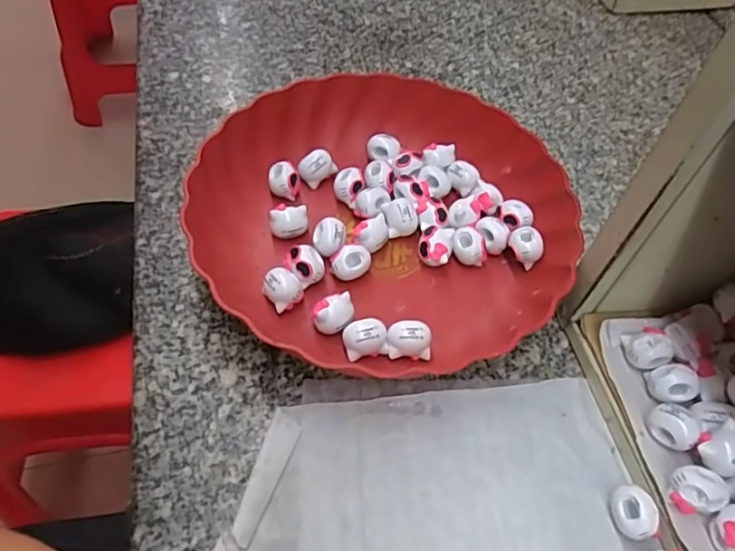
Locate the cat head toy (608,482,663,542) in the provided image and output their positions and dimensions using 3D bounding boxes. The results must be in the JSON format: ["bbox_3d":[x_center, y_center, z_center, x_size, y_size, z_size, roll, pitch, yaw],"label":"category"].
[{"bbox_3d":[0.135,0.121,0.290,0.020,0.016,0.026,-25,59,-22],"label":"cat head toy"}]

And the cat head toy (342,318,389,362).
[{"bbox_3d":[-0.001,0.039,0.335,0.025,0.022,0.018,-14,56,-15],"label":"cat head toy"}]

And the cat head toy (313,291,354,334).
[{"bbox_3d":[-0.021,0.024,0.345,0.023,0.020,0.021,4,53,-3],"label":"cat head toy"}]

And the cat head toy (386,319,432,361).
[{"bbox_3d":[0.025,0.039,0.335,0.026,0.023,0.017,10,53,2],"label":"cat head toy"}]

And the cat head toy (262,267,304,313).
[{"bbox_3d":[-0.052,0.009,0.352,0.021,0.020,0.022,3,53,-3],"label":"cat head toy"}]

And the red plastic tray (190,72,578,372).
[{"bbox_3d":[0.009,-0.041,0.383,0.243,0.048,0.234,-2,53,-7],"label":"red plastic tray"}]

